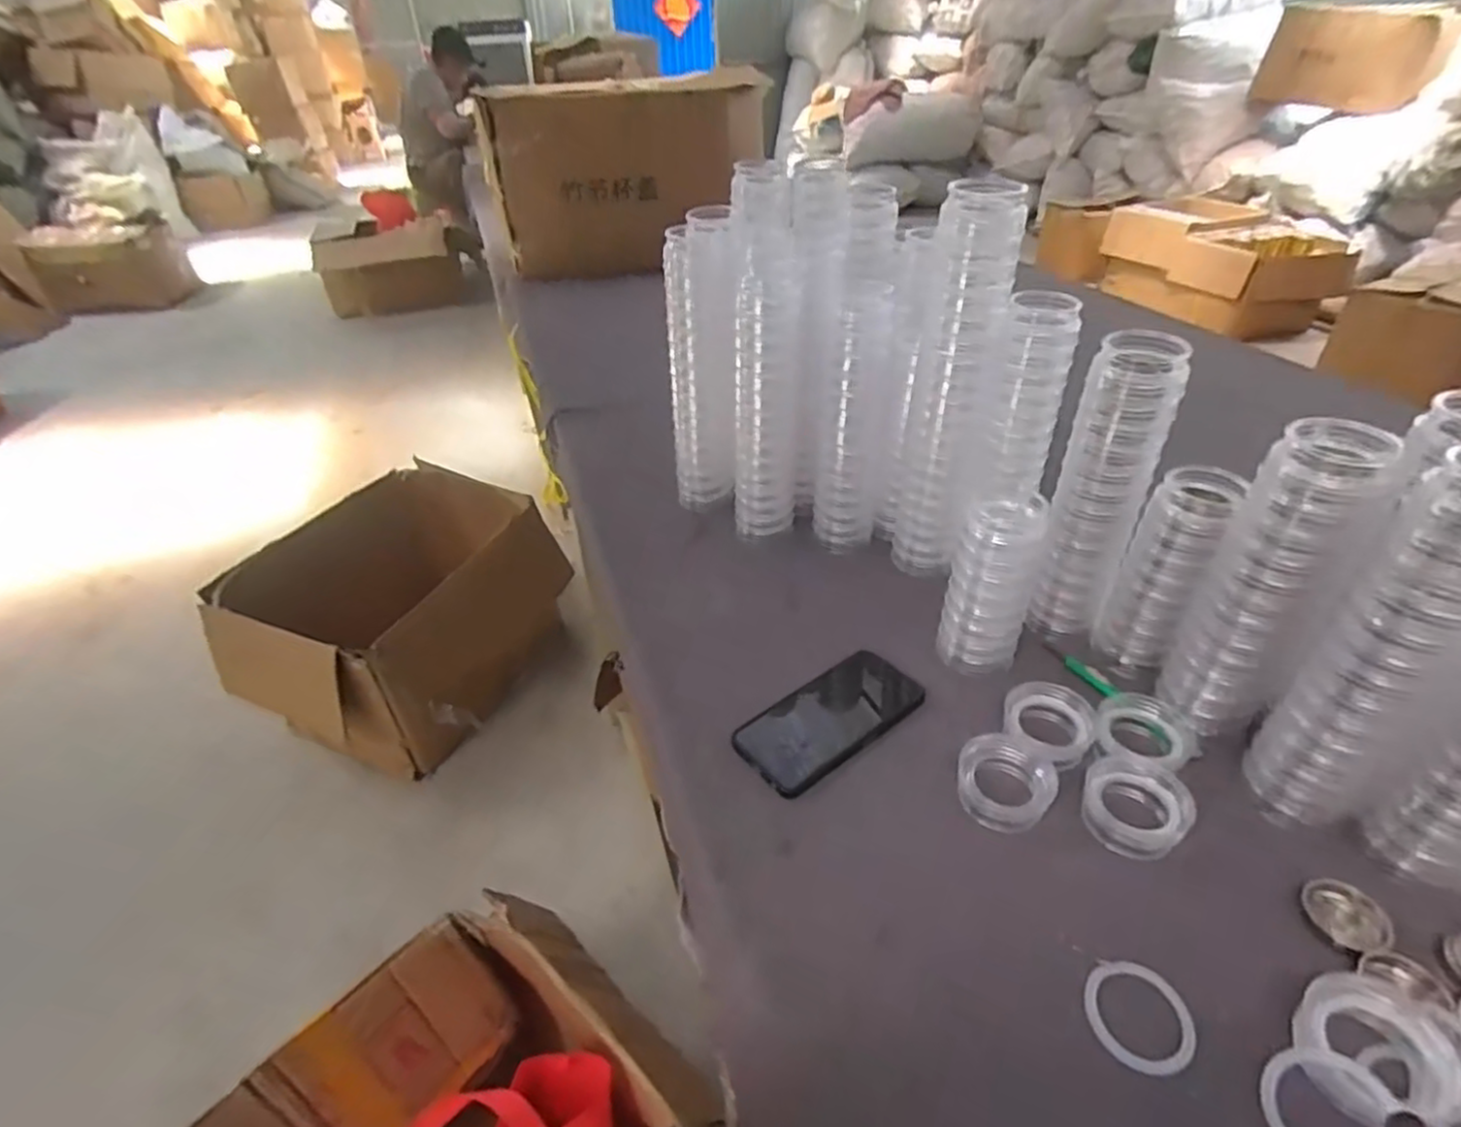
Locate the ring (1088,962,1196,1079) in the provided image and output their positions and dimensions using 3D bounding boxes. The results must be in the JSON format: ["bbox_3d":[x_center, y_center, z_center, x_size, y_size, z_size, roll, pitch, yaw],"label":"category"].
[{"bbox_3d":[0.241,0.267,0.412,0.058,0.007,0.057,-2,37,1],"label":"ring"}]

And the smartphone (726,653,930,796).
[{"bbox_3d":[0.083,0.130,0.591,0.160,0.014,0.076,-29,53,-25],"label":"smartphone"}]

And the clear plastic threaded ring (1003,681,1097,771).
[{"bbox_3d":[0.258,0.128,0.568,0.068,0.024,0.064,-2,37,1],"label":"clear plastic threaded ring"}]

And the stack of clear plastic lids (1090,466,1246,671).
[{"bbox_3d":[0.367,0.010,0.598,0.064,0.179,0.055,22,43,28],"label":"stack of clear plastic lids"}]

